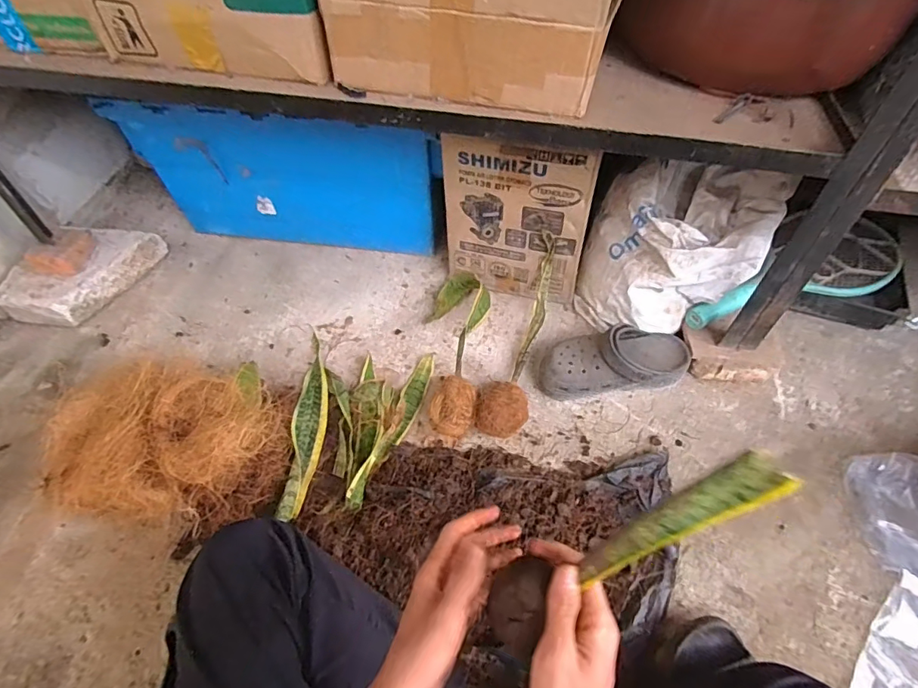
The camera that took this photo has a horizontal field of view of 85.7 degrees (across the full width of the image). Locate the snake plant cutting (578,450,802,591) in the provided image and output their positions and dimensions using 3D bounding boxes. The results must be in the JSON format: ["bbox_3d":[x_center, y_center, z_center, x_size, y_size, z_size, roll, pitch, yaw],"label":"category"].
[{"bbox_3d":[0.127,0.107,0.296,0.006,0.143,0.026,12,43,-37],"label":"snake plant cutting"}]

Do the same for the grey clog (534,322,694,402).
[{"bbox_3d":[0.246,0.028,0.790,0.242,0.080,0.097,-12,54,-6],"label":"grey clog"}]

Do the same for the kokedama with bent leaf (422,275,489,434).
[{"bbox_3d":[-0.002,-0.004,0.832,0.106,0.078,0.335,0,53,2],"label":"kokedama with bent leaf"}]

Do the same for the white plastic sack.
[{"bbox_3d":[0.348,-0.149,0.830,0.259,0.227,0.241,21,57,16],"label":"white plastic sack"}]

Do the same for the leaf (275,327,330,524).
[{"bbox_3d":[-0.235,0.112,0.782,0.050,0.025,0.323,-3,53,0],"label":"leaf"}]

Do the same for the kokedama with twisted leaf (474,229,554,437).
[{"bbox_3d":[0.095,-0.006,0.787,0.074,0.149,0.311,12,55,11],"label":"kokedama with twisted leaf"}]

